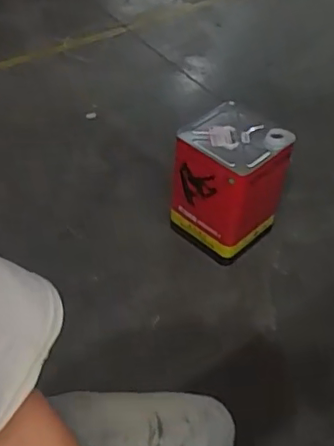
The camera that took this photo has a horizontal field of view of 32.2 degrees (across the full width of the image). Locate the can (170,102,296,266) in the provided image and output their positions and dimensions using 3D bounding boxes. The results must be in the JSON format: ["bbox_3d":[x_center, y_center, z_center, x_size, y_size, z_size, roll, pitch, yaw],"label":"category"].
[{"bbox_3d":[0.169,-0.101,1.627,0.247,0.355,0.248,31,52,23],"label":"can"}]

